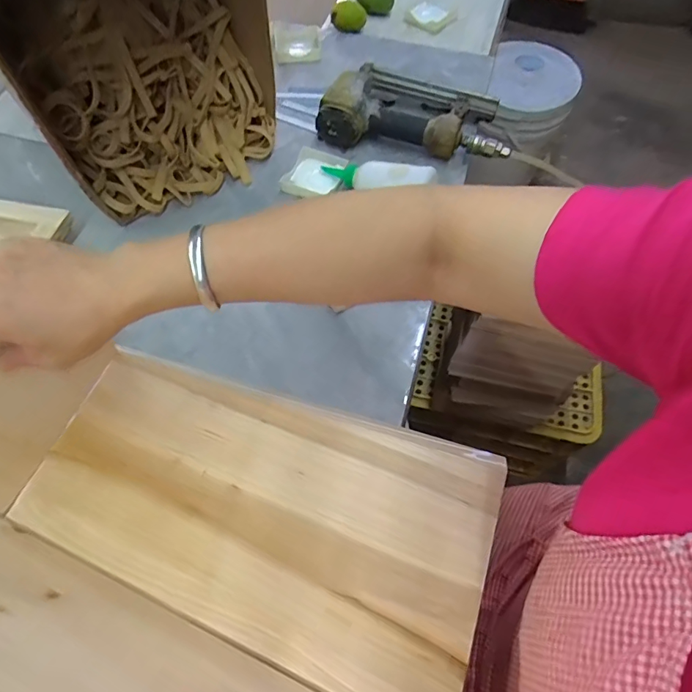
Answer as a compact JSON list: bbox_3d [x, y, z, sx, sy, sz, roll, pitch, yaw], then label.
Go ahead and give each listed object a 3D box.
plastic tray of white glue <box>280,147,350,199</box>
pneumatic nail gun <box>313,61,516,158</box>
[{"bbox_3d":[-0.043,-0.237,0.637,0.074,0.022,0.078,27,65,13],"label":"plastic tray of white glue"},{"bbox_3d":[0.100,-0.349,0.669,0.263,0.060,0.151,9,63,4],"label":"pneumatic nail gun"}]

